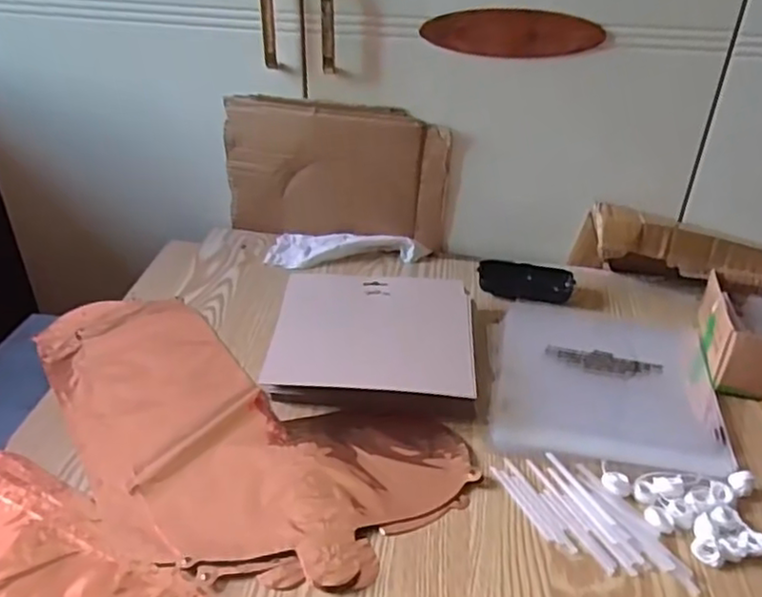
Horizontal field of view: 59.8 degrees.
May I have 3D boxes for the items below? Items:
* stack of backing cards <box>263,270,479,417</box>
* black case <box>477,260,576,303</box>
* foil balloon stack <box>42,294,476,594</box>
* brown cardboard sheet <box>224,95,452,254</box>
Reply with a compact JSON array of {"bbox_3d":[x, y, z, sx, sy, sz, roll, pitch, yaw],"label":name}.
[{"bbox_3d":[-0.007,0.040,0.668,0.197,0.040,0.181,3,34,1],"label":"stack of backing cards"},{"bbox_3d":[0.170,-0.019,0.779,0.108,0.024,0.057,2,34,0],"label":"black case"},{"bbox_3d":[-0.164,0.109,0.590,0.446,0.010,0.224,22,39,28],"label":"foil balloon stack"},{"bbox_3d":[-0.056,-0.150,0.825,0.274,0.179,0.016,8,34,8],"label":"brown cardboard sheet"}]

